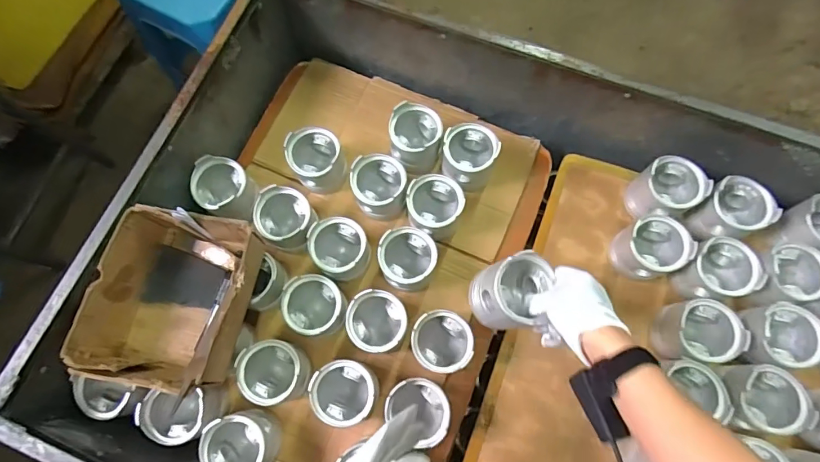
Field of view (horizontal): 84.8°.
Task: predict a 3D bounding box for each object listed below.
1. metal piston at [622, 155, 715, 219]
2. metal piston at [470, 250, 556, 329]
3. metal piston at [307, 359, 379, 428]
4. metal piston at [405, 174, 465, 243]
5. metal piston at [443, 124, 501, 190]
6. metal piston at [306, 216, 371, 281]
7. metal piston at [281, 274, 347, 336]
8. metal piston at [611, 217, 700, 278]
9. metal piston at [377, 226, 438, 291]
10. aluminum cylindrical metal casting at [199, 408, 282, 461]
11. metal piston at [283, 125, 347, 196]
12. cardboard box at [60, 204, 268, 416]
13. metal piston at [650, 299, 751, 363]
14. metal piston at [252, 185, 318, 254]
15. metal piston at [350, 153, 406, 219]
[{"bbox_3d":[0.396,-0.064,0.701,0.079,0.089,0.080,0,74,1],"label":"metal piston"},{"bbox_3d":[0.123,0.076,0.553,0.078,0.090,0.084,5,71,-32],"label":"metal piston"},{"bbox_3d":[-0.091,0.229,0.642,0.081,0.092,0.082,0,74,1],"label":"metal piston"},{"bbox_3d":[0.039,-0.035,0.714,0.086,0.082,0.086,11,74,4],"label":"metal piston"},{"bbox_3d":[0.096,-0.118,0.735,0.087,0.084,0.085,6,74,2],"label":"metal piston"},{"bbox_3d":[-0.109,0.030,0.691,0.084,0.074,0.086,0,74,1],"label":"metal piston"},{"bbox_3d":[-0.136,0.112,0.663,0.087,0.070,0.081,10,74,4],"label":"metal piston"},{"bbox_3d":[0.357,0.027,0.672,0.077,0.084,0.080,0,74,1],"label":"metal piston"},{"bbox_3d":[-0.003,0.046,0.689,0.086,0.080,0.088,0,74,1],"label":"metal piston"},{"bbox_3d":[-0.230,0.296,0.620,0.080,0.088,0.086,-29,76,-7],"label":"aluminum cylindrical metal casting"},{"bbox_3d":[-0.151,-0.115,0.728,0.083,0.080,0.082,0,74,1],"label":"metal piston"},{"bbox_3d":[-0.301,0.090,0.597,0.170,0.120,0.207,13,75,4],"label":"cardboard box"},{"bbox_3d":[0.409,0.145,0.645,0.090,0.085,0.084,5,74,2],"label":"metal piston"},{"bbox_3d":[-0.191,-0.011,0.716,0.094,0.092,0.091,19,75,6],"label":"metal piston"},{"bbox_3d":[-0.048,-0.070,0.725,0.086,0.074,0.087,0,74,1],"label":"metal piston"}]

